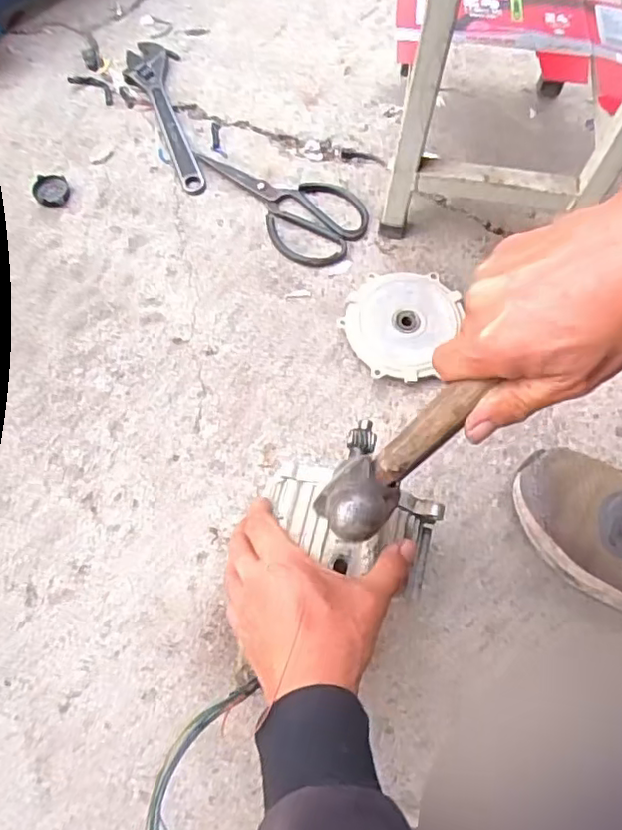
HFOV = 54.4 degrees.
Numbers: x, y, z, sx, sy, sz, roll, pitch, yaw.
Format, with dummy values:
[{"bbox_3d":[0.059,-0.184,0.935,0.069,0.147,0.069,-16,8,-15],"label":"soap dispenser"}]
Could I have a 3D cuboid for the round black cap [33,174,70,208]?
[{"bbox_3d":[-0.294,-0.254,0.685,0.036,0.009,0.043,-8,68,-7],"label":"round black cap"}]

